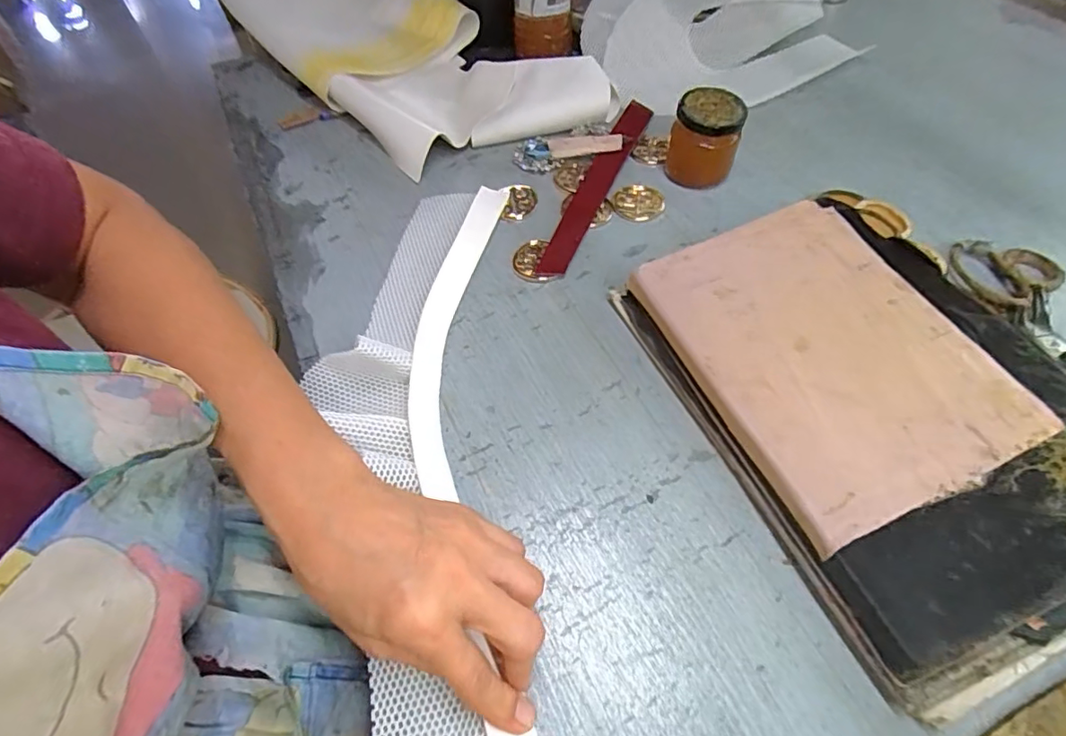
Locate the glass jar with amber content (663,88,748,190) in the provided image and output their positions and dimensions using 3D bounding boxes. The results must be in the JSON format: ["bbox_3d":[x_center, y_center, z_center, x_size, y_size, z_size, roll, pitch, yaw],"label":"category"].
[{"bbox_3d":[0.156,-0.209,0.498,0.060,0.067,0.054,8,56,8],"label":"glass jar with amber content"}]

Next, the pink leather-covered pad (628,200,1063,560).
[{"bbox_3d":[0.190,-0.016,0.360,0.167,0.014,0.221,-19,56,-10],"label":"pink leather-covered pad"}]

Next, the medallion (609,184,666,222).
[{"bbox_3d":[0.099,-0.153,0.504,0.046,0.004,0.047,-1,55,2],"label":"medallion"}]

